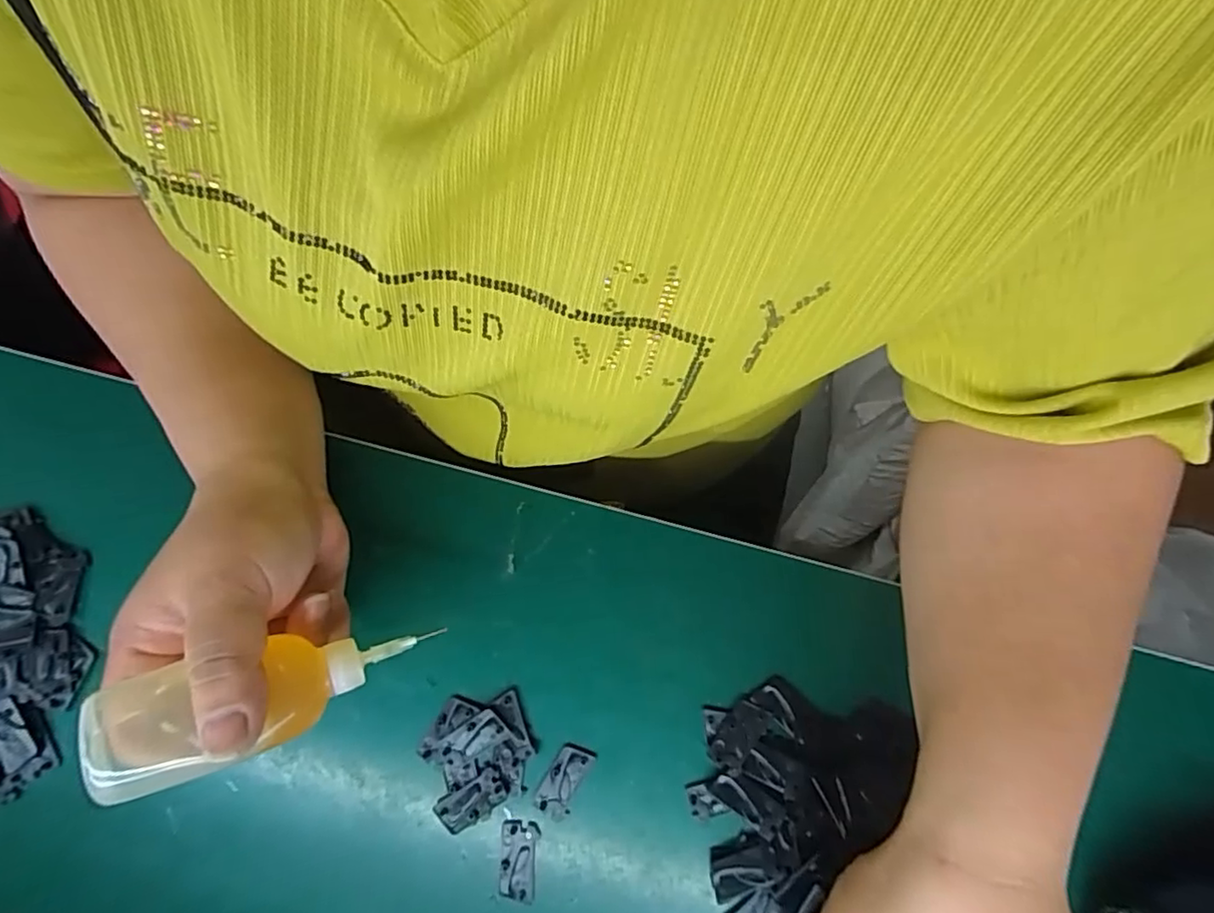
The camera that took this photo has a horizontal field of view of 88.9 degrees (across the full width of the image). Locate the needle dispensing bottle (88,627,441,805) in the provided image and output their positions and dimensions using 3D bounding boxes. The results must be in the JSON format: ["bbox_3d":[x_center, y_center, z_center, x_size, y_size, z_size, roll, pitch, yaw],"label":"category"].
[{"bbox_3d":[-0.128,0.090,0.236,0.108,0.044,0.038,-13,76,-24],"label":"needle dispensing bottle"}]

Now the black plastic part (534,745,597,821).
[{"bbox_3d":[-0.021,0.158,0.301,0.017,0.004,0.034,27,84,6],"label":"black plastic part"}]

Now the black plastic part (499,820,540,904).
[{"bbox_3d":[-0.042,0.193,0.295,0.017,0.004,0.034,4,82,3],"label":"black plastic part"}]

